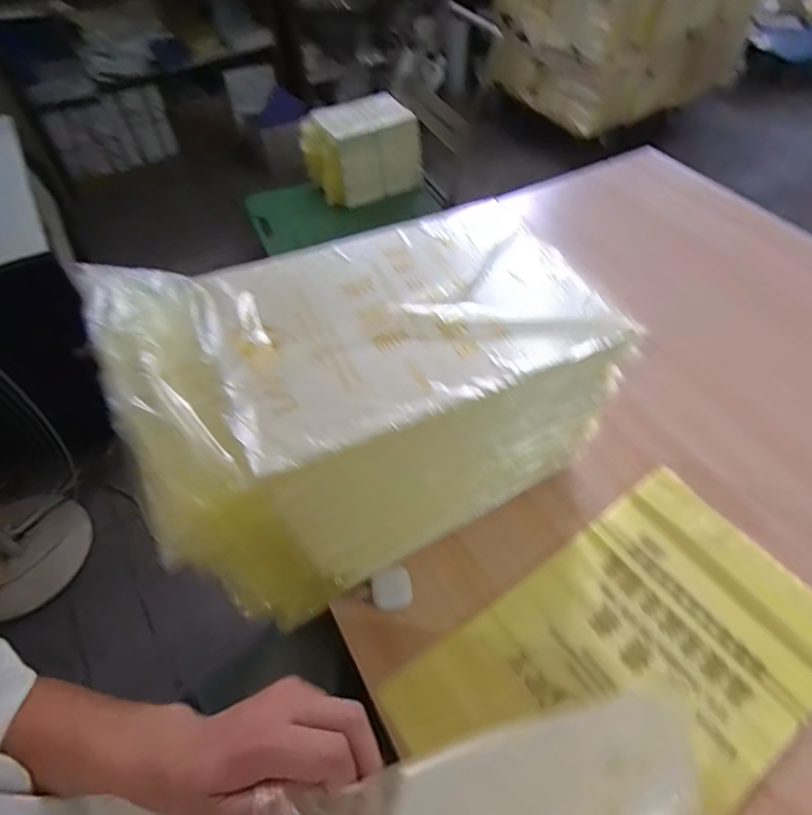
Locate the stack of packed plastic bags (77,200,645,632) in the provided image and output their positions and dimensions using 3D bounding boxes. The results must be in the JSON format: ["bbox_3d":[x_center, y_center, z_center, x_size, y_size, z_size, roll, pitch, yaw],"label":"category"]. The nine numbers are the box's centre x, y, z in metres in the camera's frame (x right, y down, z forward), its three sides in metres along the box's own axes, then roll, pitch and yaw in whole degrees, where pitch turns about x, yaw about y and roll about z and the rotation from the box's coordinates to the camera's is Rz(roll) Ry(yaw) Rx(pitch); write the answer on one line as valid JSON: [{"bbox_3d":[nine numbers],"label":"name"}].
[{"bbox_3d":[-0.038,-0.018,0.606,0.499,0.302,0.288,-23,56,-15],"label":"stack of packed plastic bags"}]

